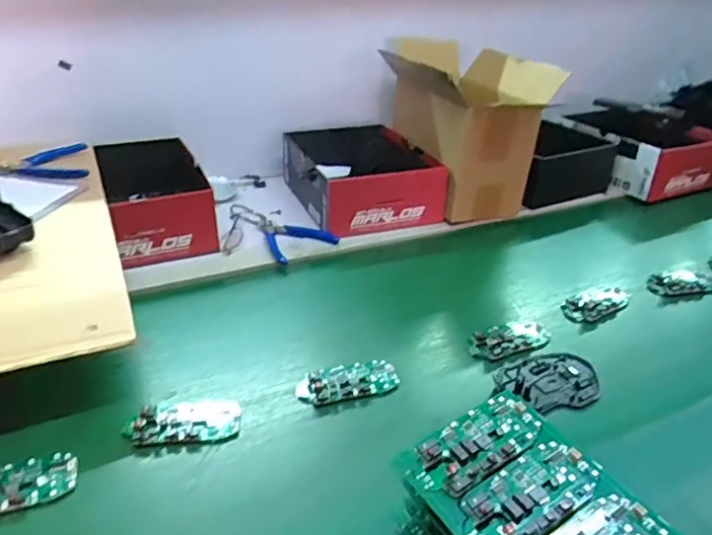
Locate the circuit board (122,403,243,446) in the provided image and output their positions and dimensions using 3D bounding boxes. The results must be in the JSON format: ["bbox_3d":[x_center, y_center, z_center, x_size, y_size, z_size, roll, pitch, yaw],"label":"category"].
[{"bbox_3d":[-0.157,0.140,0.521,0.100,0.019,0.048,-2,31,-6],"label":"circuit board"}]

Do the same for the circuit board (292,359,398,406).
[{"bbox_3d":[-0.009,0.115,0.580,0.102,0.013,0.046,-9,33,-17],"label":"circuit board"}]

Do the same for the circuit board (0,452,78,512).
[{"bbox_3d":[-0.275,0.172,0.455,0.094,0.014,0.046,-12,34,-22],"label":"circuit board"}]

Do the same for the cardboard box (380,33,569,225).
[{"bbox_3d":[0.166,-0.218,0.925,0.184,0.218,0.265,-12,34,-22],"label":"cardboard box"}]

